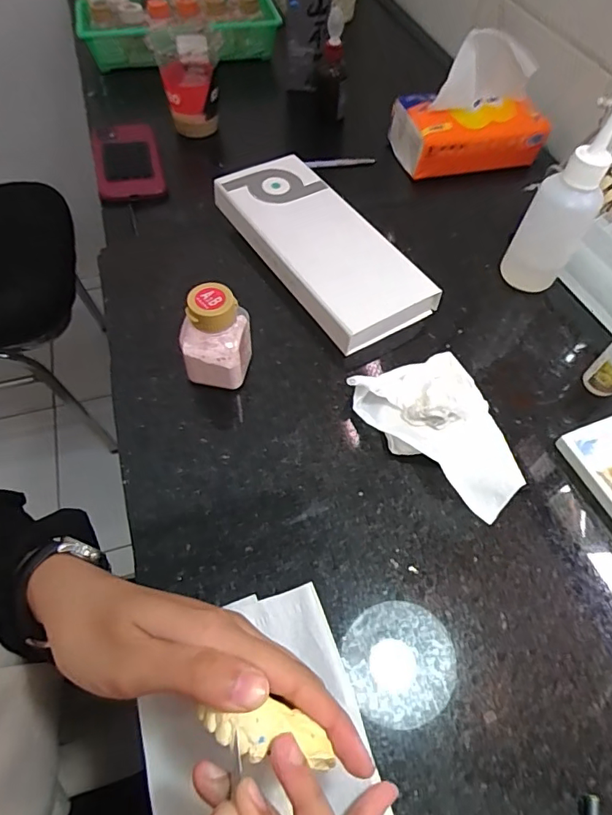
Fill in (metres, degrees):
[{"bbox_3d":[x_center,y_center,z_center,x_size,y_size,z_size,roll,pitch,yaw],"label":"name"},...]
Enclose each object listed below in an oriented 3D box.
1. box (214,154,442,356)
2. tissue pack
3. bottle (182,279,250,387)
[{"bbox_3d":[0.009,-0.142,0.428,0.097,0.032,0.217,-30,62,-18],"label":"box"},{"bbox_3d":[0.210,-0.377,0.610,0.176,0.127,0.092,-11,59,-10],"label":"tissue pack"},{"bbox_3d":[-0.062,-0.047,0.339,0.041,0.076,0.037,7,58,1],"label":"bottle"}]

